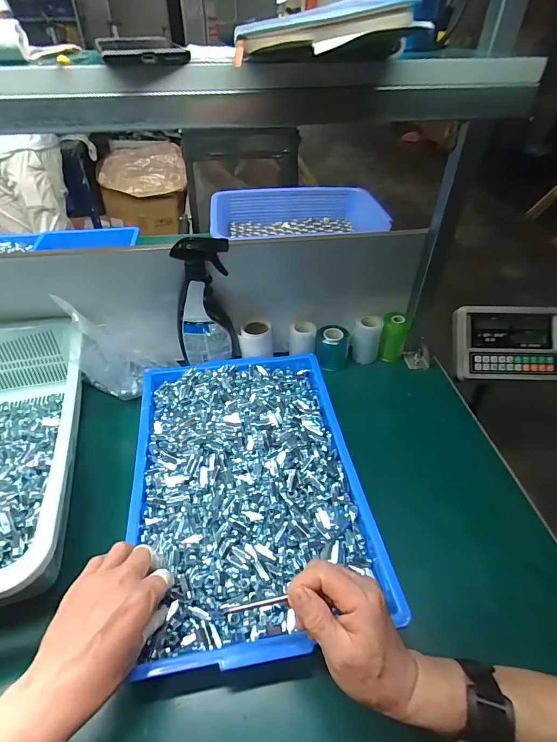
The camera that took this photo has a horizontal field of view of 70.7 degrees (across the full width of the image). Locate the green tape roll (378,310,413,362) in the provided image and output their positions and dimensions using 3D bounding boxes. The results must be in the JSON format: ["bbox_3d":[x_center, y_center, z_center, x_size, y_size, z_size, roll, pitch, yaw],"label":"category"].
[{"bbox_3d":[0.215,-0.063,0.728,0.047,0.087,0.044,15,44,15],"label":"green tape roll"}]

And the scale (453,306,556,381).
[{"bbox_3d":[0.538,-0.064,0.921,0.231,0.173,0.046,0,1,8],"label":"scale"}]

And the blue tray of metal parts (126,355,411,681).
[{"bbox_3d":[-0.043,0.128,0.522,0.280,0.040,0.417,-7,42,-7],"label":"blue tray of metal parts"}]

